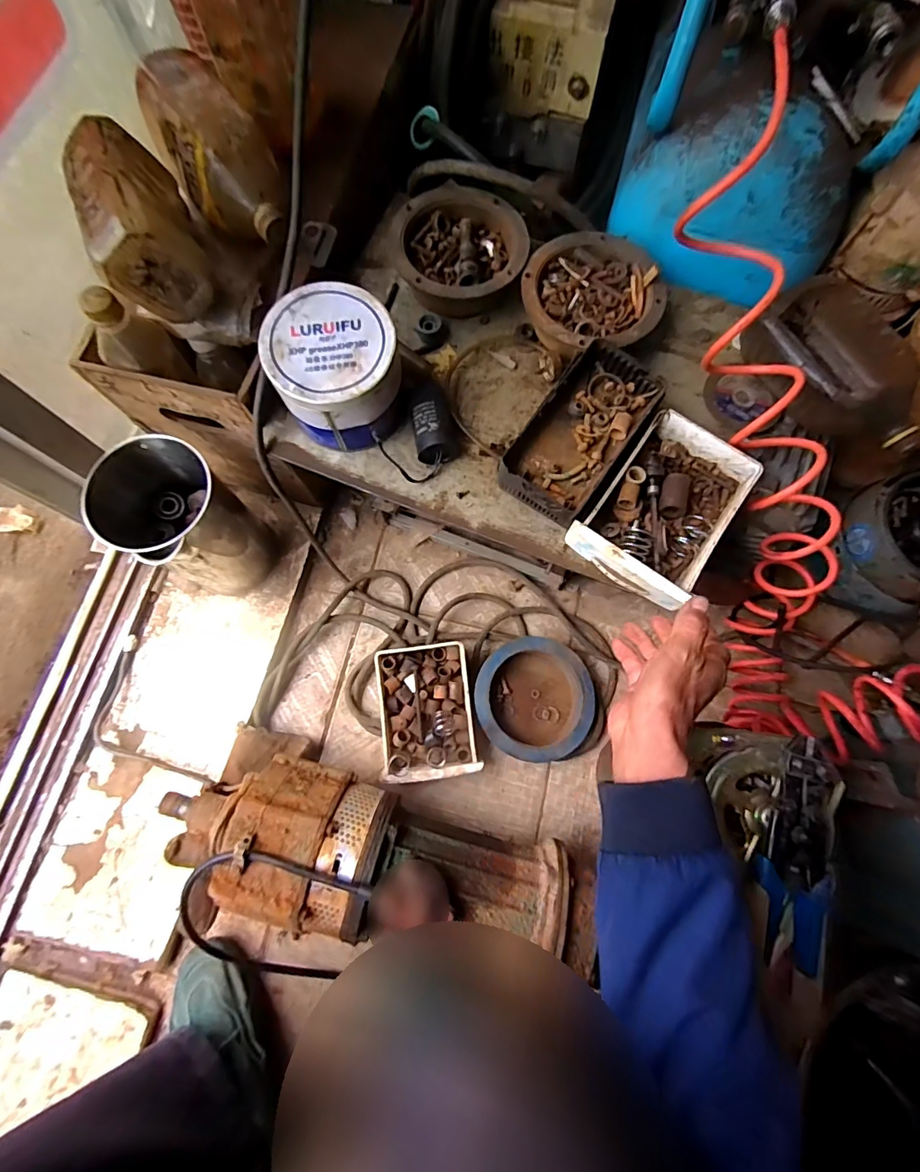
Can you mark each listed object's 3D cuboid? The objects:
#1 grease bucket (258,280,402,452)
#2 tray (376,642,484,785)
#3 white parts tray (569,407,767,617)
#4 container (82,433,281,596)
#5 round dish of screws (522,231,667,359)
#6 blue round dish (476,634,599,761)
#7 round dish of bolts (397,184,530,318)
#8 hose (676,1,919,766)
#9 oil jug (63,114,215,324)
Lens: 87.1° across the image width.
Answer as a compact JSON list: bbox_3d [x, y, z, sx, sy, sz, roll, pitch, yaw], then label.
[{"bbox_3d":[-0.119,-0.210,0.481,0.117,0.099,0.118,0,75,-1],"label":"grease bucket"},{"bbox_3d":[-0.044,0.163,0.631,0.114,0.059,0.163,-7,76,-3],"label":"tray"},{"bbox_3d":[0.205,-0.078,0.483,0.119,0.037,0.176,34,77,7],"label":"white parts tray"},{"bbox_3d":[-0.327,-0.070,0.601,0.126,0.207,0.125,38,78,8],"label":"container"},{"bbox_3d":[0.143,-0.312,0.534,0.145,0.052,0.146,0,75,-1],"label":"round dish of screws"},{"bbox_3d":[0.099,0.150,0.645,0.153,0.057,0.149,0,75,-1],"label":"blue round dish"},{"bbox_3d":[0.003,-0.371,0.546,0.134,0.052,0.138,0,75,-1],"label":"round dish of bolts"},{"bbox_3d":[0.339,-0.130,0.491,0.150,0.238,0.674,-21,107,-7],"label":"hose"},{"bbox_3d":[-0.287,-0.329,0.450,0.073,0.115,0.155,-29,71,20],"label":"oil jug"}]

